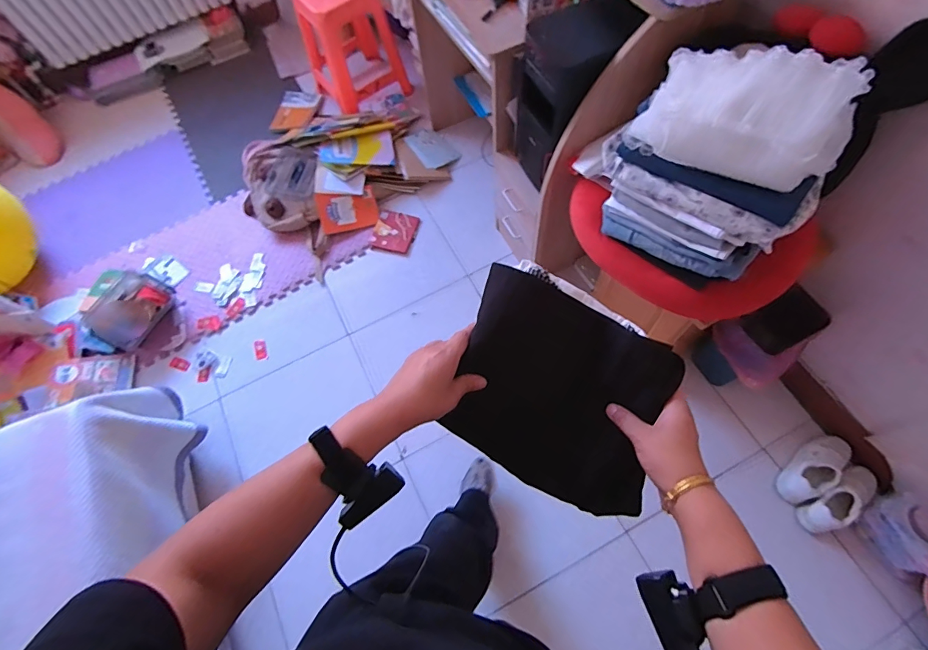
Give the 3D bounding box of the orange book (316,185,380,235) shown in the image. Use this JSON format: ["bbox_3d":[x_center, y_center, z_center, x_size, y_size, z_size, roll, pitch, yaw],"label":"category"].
[{"bbox_3d":[-0.478,-0.479,1.815,0.234,0.021,0.161,-14,96,-9],"label":"orange book"}]

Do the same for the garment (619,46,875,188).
[{"bbox_3d":[0.482,-0.373,0.759,0.328,0.142,0.208,37,72,19],"label":"garment"}]

